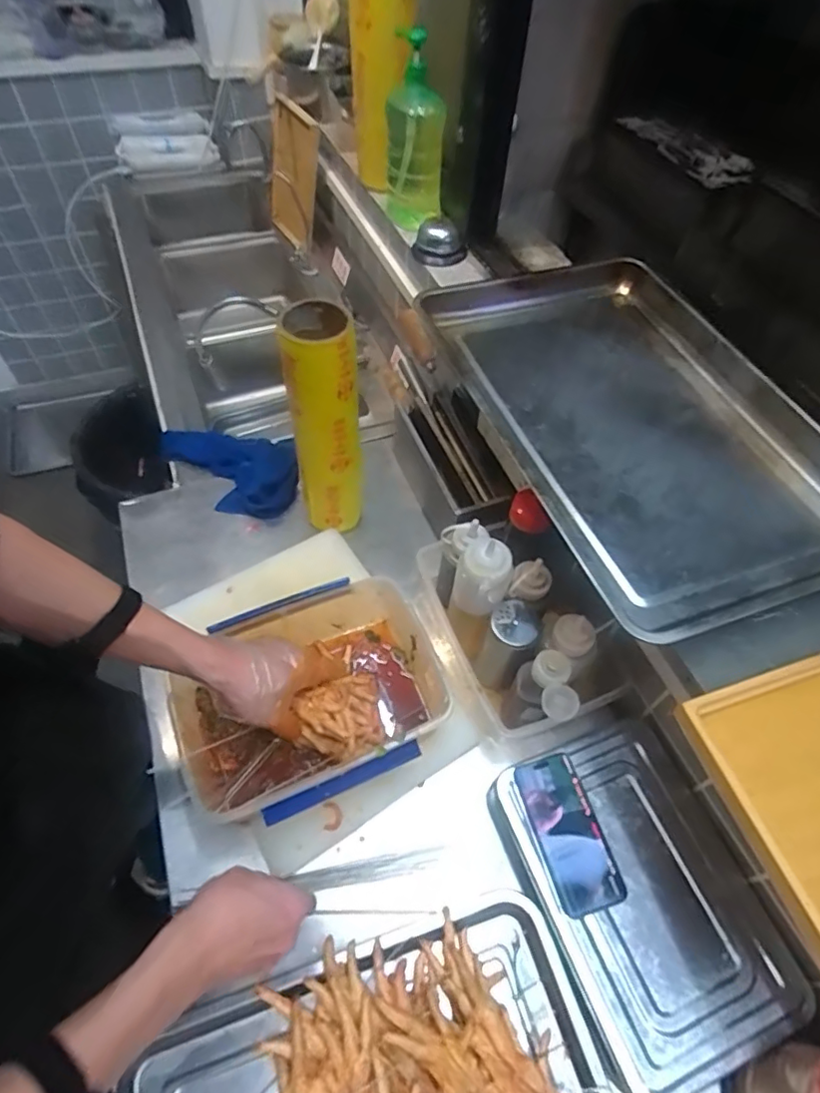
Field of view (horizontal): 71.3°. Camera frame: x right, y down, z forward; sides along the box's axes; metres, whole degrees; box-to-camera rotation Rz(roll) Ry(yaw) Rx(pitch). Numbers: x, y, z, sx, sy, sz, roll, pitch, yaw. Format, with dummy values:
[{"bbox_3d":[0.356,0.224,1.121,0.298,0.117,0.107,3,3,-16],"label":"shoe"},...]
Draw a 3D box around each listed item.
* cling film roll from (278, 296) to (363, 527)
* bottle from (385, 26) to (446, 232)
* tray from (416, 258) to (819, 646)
[{"bbox_3d":[-0.115,-0.156,0.801,0.084,0.348,0.096,-6,56,-6],"label":"cling film roll"},{"bbox_3d":[0.007,-0.653,0.924,0.092,0.256,0.094,1,55,-1],"label":"bottle"},{"bbox_3d":[0.289,-0.170,0.729,0.370,0.061,0.575,-16,57,-13],"label":"tray"}]

